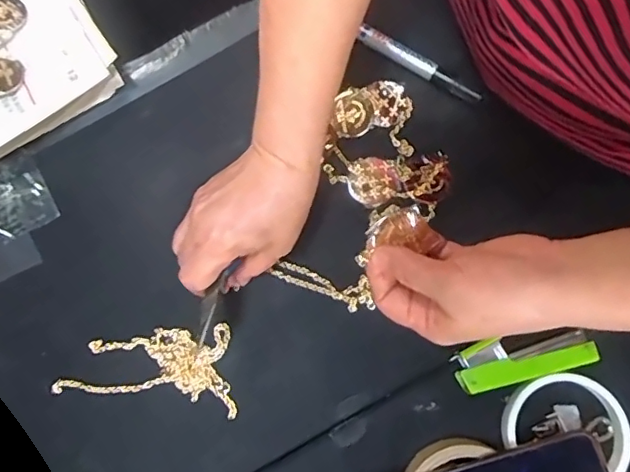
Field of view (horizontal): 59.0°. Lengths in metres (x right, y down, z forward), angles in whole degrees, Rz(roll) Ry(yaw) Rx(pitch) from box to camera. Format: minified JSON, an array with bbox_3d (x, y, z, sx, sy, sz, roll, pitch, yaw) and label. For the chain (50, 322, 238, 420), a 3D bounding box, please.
[{"bbox_3d":[-0.133,0.105,0.436,0.137,0.005,0.065,-1,78,1],"label":"chain"}]

